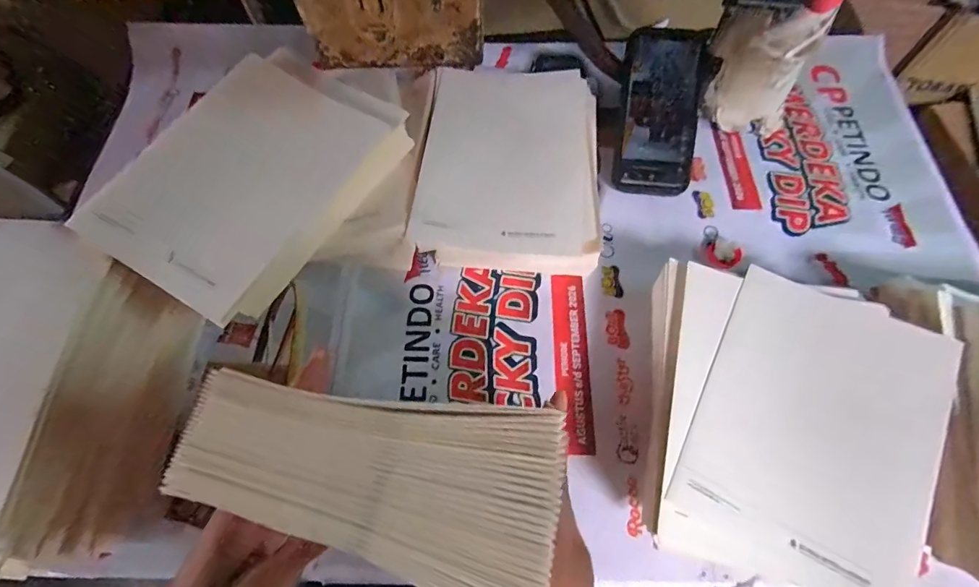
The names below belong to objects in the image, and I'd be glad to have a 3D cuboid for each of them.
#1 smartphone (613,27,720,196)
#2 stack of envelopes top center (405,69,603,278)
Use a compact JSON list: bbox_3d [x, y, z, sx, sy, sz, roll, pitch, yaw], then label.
[{"bbox_3d":[0.185,-0.194,0.474,0.084,0.012,0.167,8,97,4],"label":"smartphone"},{"bbox_3d":[0.022,-0.126,0.464,0.173,0.076,0.222,5,64,3],"label":"stack of envelopes top center"}]

